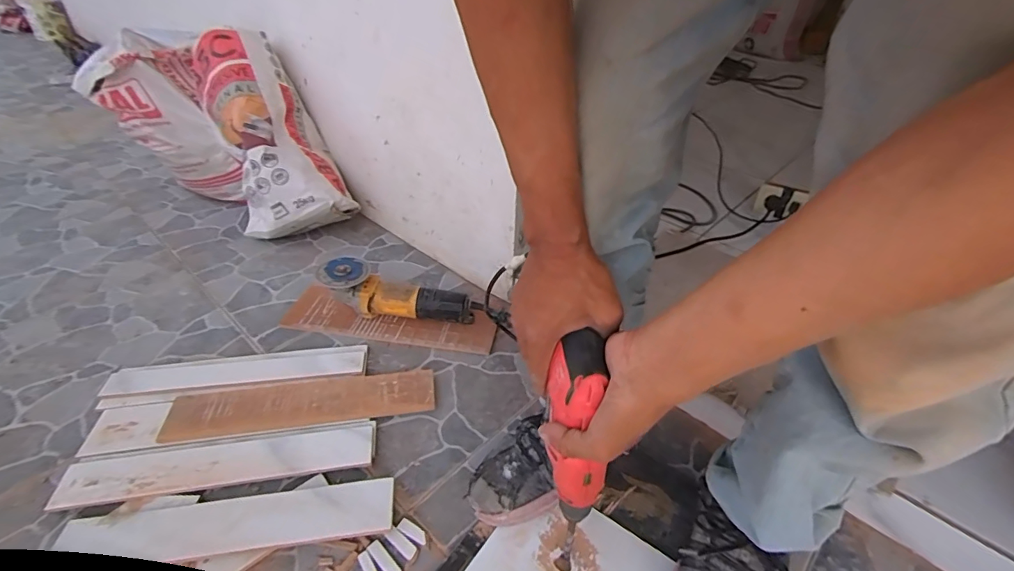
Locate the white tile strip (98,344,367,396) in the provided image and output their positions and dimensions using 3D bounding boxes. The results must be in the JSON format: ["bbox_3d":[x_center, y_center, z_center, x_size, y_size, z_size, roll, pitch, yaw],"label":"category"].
[{"bbox_3d":[-0.441,0.140,0.790,0.400,0.014,0.074,-5,39,-6],"label":"white tile strip"}]

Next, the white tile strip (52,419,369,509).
[{"bbox_3d":[-0.390,0.238,0.648,0.397,0.005,0.069,-5,39,-7],"label":"white tile strip"}]

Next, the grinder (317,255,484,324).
[{"bbox_3d":[-0.197,0.022,0.880,0.299,0.080,0.078,16,39,-2],"label":"grinder"}]

